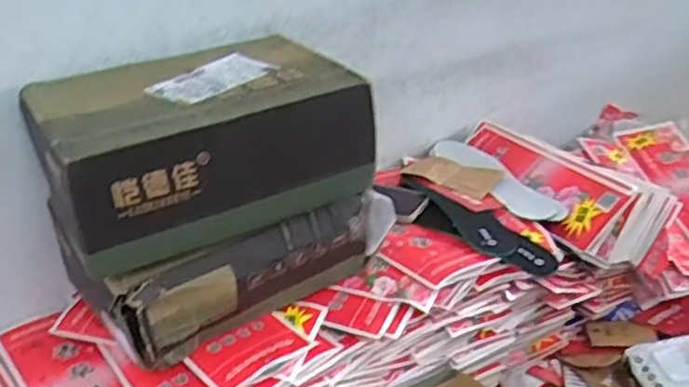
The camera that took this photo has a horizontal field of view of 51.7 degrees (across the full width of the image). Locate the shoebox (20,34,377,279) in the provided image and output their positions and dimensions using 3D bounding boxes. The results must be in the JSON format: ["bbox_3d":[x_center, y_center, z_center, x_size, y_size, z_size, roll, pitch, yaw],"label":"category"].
[{"bbox_3d":[-0.151,-0.056,0.757,0.305,0.135,0.194,-16,33,-28],"label":"shoebox"}]

